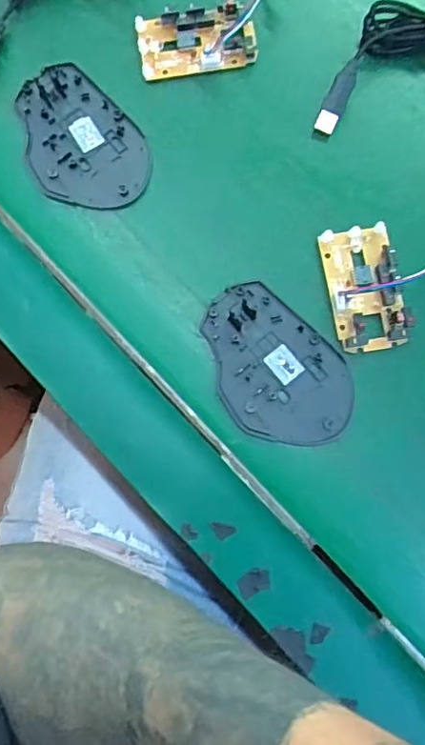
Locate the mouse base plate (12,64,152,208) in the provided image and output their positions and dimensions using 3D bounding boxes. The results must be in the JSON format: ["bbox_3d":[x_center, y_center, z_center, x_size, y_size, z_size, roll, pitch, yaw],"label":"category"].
[{"bbox_3d":[-0.090,-0.156,0.385,0.073,0.004,0.109,-34,82,-5],"label":"mouse base plate"}]

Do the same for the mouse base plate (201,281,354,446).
[{"bbox_3d":[0.037,-0.002,0.355,0.070,0.004,0.108,-42,83,-6],"label":"mouse base plate"}]

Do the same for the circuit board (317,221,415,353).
[{"bbox_3d":[0.096,-0.055,0.356,0.044,0.020,0.079,-10,81,-1],"label":"circuit board"}]

